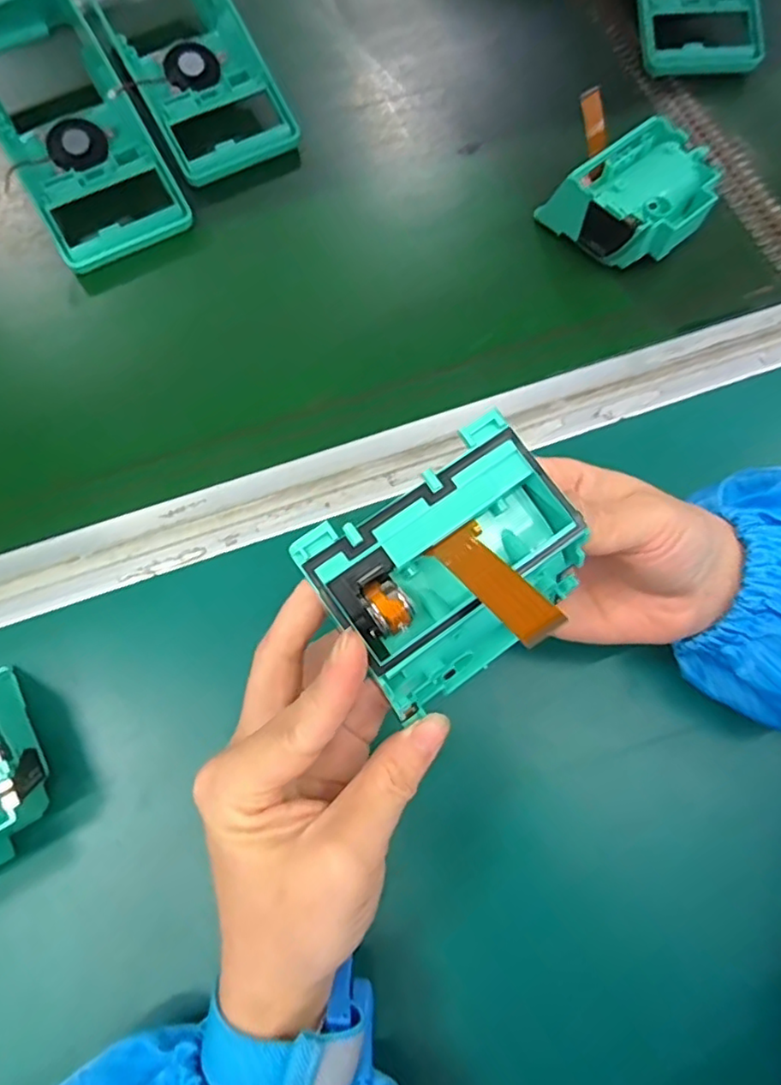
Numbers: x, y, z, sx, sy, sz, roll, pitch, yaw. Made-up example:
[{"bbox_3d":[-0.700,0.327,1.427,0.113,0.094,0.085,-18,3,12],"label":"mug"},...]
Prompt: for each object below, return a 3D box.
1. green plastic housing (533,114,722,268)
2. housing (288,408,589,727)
[{"bbox_3d":[0.139,-0.195,0.366,0.078,0.041,0.074,-36,74,-12],"label":"green plastic housing"},{"bbox_3d":[0.019,0.004,0.171,0.072,0.030,0.055,-34,74,-12],"label":"housing"}]

